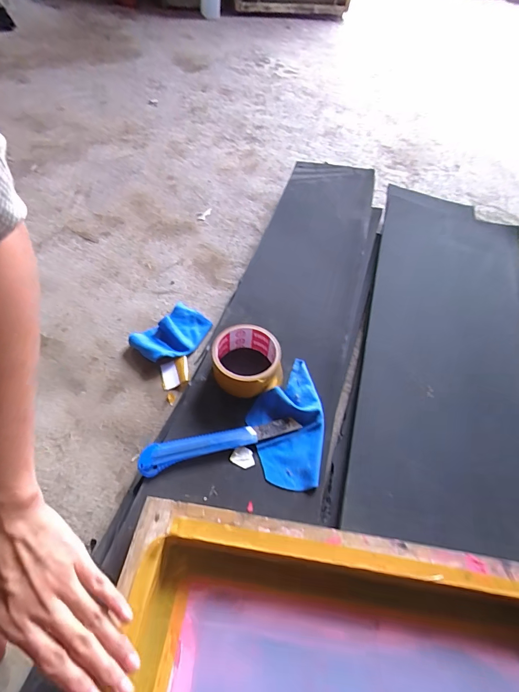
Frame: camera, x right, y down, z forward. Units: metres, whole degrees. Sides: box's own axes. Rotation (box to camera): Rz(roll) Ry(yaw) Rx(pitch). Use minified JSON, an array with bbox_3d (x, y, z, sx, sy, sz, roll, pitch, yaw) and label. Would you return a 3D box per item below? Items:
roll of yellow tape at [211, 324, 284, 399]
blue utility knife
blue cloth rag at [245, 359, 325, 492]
[{"bbox_3d":[-0.015,0.020,0.472,0.089,0.045,0.090,2,52,-3],"label":"roll of yellow tape"},{"bbox_3d":[-0.045,0.111,0.428,0.186,0.012,0.030,-14,55,-15],"label":"blue utility knife"},{"bbox_3d":[0.034,0.091,0.448,0.089,0.024,0.162,-6,53,-9],"label":"blue cloth rag"}]

